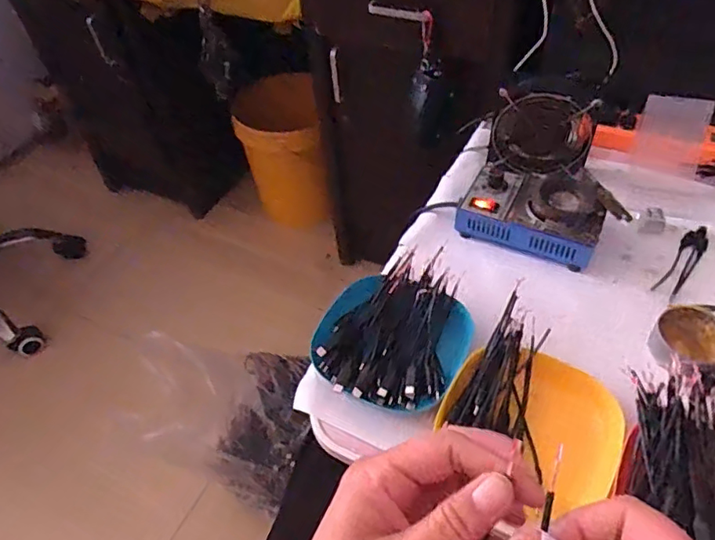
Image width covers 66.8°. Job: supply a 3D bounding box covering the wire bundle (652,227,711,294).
[{"bbox_3d":[0.353,-0.010,0.588,0.025,0.009,0.114,32,59,29],"label":"wire bundle"}]

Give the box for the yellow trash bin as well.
[{"bbox_3d":[-0.187,-0.306,1.432,0.202,0.341,0.233,-9,49,-2],"label":"yellow trash bin"}]

